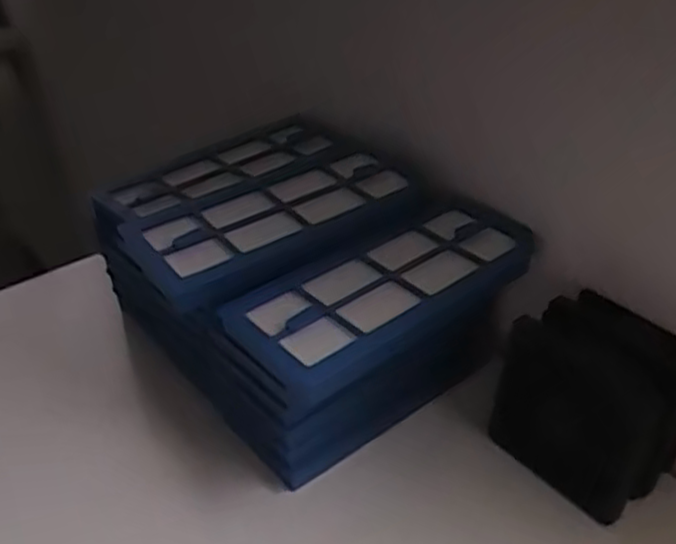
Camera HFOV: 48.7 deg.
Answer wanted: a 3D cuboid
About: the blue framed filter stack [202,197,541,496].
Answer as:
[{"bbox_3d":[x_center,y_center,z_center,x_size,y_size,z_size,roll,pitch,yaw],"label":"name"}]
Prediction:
[{"bbox_3d":[0.028,0.043,0.496,0.195,0.111,0.085,-23,40,-29],"label":"blue framed filter stack"}]

